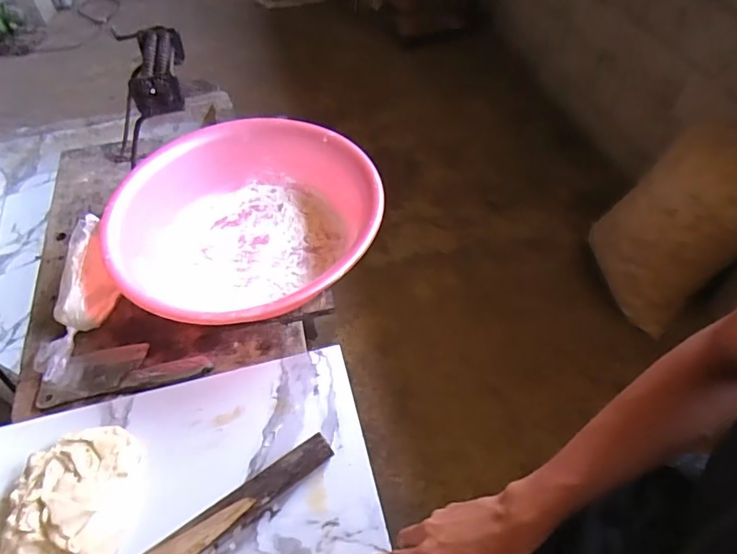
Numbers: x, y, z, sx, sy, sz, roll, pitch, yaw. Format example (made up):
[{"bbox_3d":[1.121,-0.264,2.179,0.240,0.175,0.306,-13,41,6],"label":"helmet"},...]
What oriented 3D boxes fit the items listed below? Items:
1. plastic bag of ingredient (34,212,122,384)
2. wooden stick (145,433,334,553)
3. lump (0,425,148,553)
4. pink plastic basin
[{"bbox_3d":[-0.433,0.033,0.750,0.083,0.055,0.245,6,75,4],"label":"plastic bag of ingredient"},{"bbox_3d":[-0.176,0.282,0.567,0.302,0.035,0.035,-29,55,-20],"label":"wooden stick"},{"bbox_3d":[-0.343,0.275,0.572,0.140,0.054,0.202,-2,51,0],"label":"lump"},{"bbox_3d":[-0.194,-0.088,0.829,0.398,0.180,0.426,-1,51,1],"label":"pink plastic basin"}]

